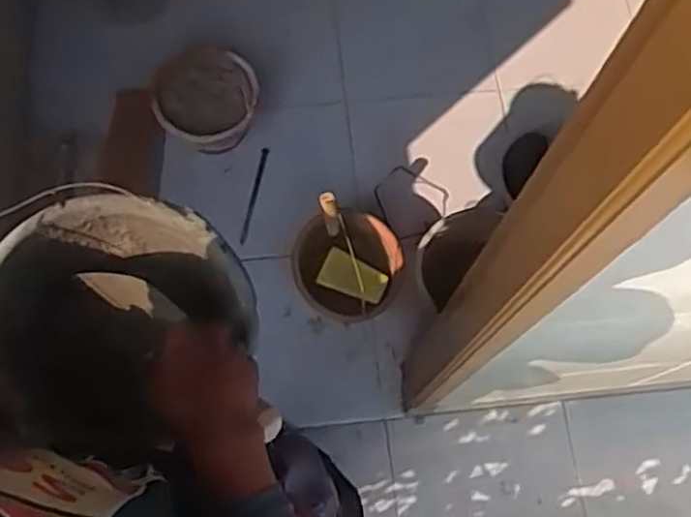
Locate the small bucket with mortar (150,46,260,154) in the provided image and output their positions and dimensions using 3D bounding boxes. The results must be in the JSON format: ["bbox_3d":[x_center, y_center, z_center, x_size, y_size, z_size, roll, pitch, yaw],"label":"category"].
[{"bbox_3d":[-0.320,-0.364,1.667,0.228,0.155,0.210,1,72,-2],"label":"small bucket with mortar"}]

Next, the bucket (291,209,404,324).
[{"bbox_3d":[-0.004,0.021,1.585,0.236,0.149,0.214,15,72,3],"label":"bucket"}]

